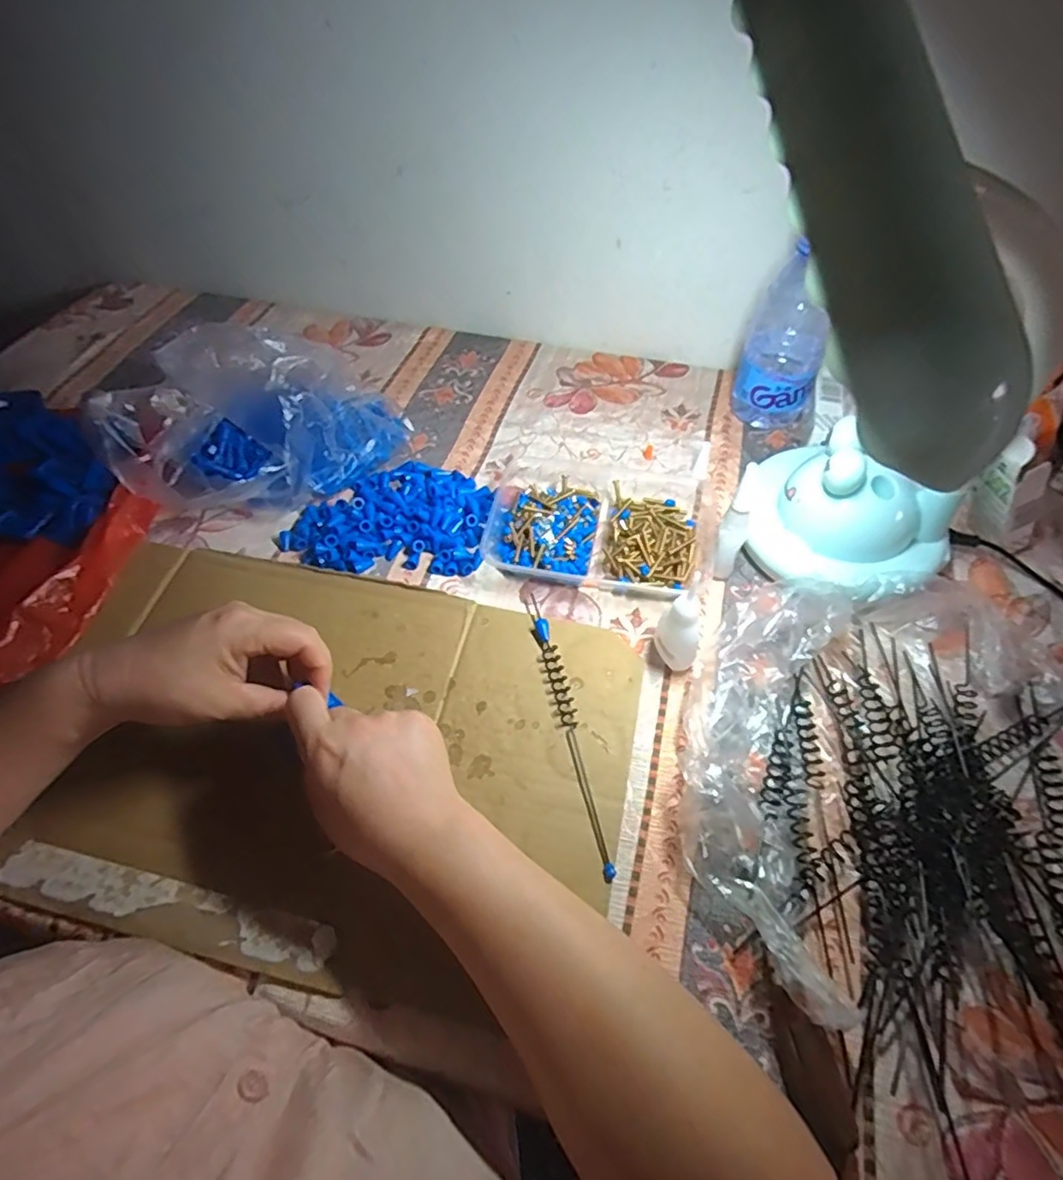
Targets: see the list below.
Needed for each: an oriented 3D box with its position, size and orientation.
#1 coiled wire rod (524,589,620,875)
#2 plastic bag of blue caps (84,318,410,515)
[{"bbox_3d":[0.024,0.083,0.401,0.014,0.008,0.193,-12,55,-6],"label":"coiled wire rod"},{"bbox_3d":[-0.213,-0.135,0.492,0.118,0.112,0.216,38,64,25],"label":"plastic bag of blue caps"}]

